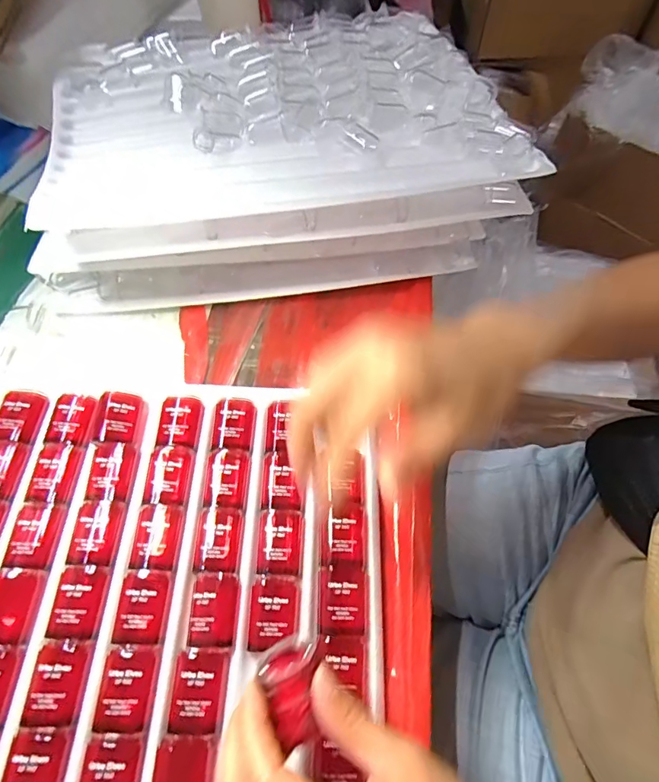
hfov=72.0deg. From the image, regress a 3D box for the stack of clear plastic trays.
[{"bbox_3d":[-0.051,-0.230,0.432,0.404,0.103,0.290,-10,62,-7],"label":"stack of clear plastic trays"}]

